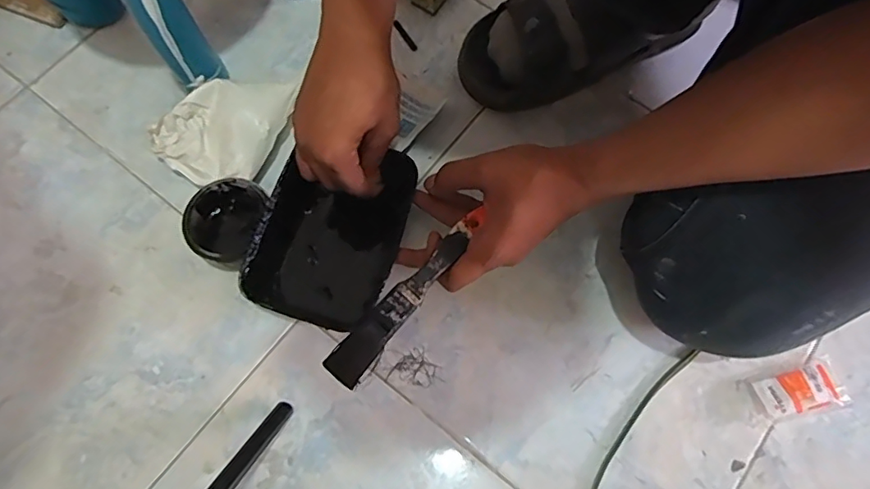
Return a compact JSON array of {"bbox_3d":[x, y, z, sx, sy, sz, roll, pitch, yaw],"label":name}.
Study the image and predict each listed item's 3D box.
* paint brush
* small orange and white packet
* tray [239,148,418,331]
[{"bbox_3d":[-0.019,0.036,0.413,0.026,0.008,0.164,39,71,10],"label":"paint brush"},{"bbox_3d":[0.325,0.132,0.484,0.081,0.018,0.040,-15,73,-7],"label":"small orange and white packet"},{"bbox_3d":[-0.093,-0.015,0.500,0.113,0.054,0.173,19,72,4],"label":"tray"}]

